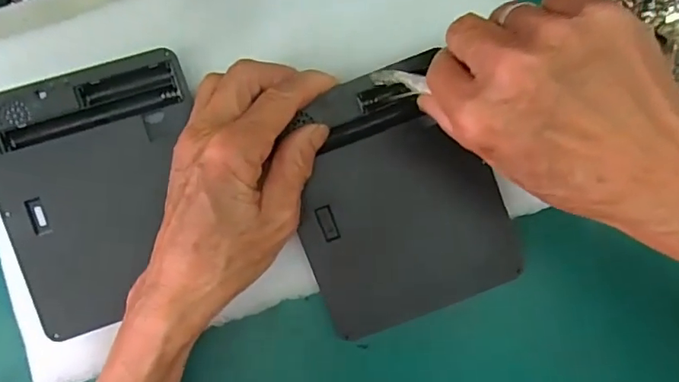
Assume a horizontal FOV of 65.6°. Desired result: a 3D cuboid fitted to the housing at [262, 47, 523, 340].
[{"bbox_3d":[0.029,0.004,0.290,0.108,0.025,0.132,-21,86,1],"label":"housing"}]

